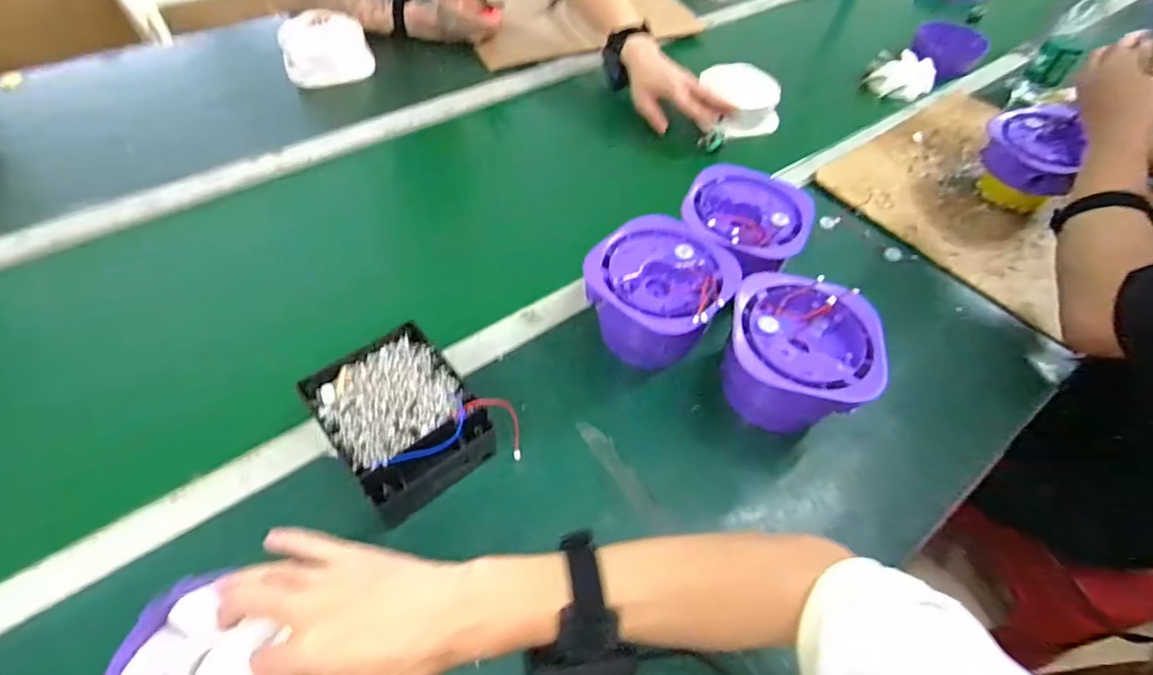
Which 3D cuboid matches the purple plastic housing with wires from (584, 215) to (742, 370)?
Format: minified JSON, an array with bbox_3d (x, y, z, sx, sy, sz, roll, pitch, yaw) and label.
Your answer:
[{"bbox_3d":[0.083,-0.040,0.573,0.143,0.090,0.157,2,54,-3],"label":"purple plastic housing with wires"}]

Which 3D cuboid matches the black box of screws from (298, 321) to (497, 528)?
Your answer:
[{"bbox_3d":[-0.159,0.076,0.498,0.118,0.069,0.142,-34,63,-25],"label":"black box of screws"}]

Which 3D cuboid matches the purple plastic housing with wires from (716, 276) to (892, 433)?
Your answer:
[{"bbox_3d":[0.213,0.020,0.547,0.142,0.106,0.146,17,54,8],"label":"purple plastic housing with wires"}]

